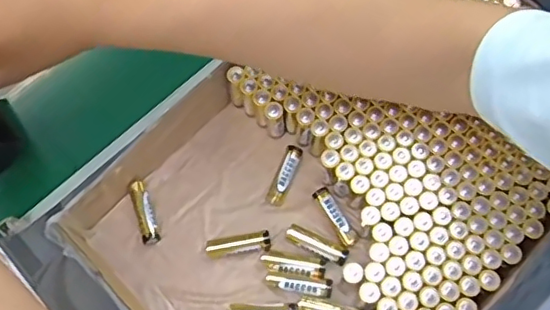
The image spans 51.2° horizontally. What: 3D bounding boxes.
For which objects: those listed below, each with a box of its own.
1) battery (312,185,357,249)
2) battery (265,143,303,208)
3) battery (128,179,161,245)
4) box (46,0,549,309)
[{"bbox_3d":[0.047,0.047,0.440,0.012,0.014,0.050,-29,71,-9],"label":"battery"},{"bbox_3d":[0.008,0.015,0.454,0.014,0.014,0.050,21,71,10],"label":"battery"},{"bbox_3d":[-0.102,0.044,0.444,0.014,0.013,0.050,-19,69,-5],"label":"battery"},{"bbox_3d":[0.058,0.009,0.434,0.272,0.058,0.377,42,76,16],"label":"box"}]

